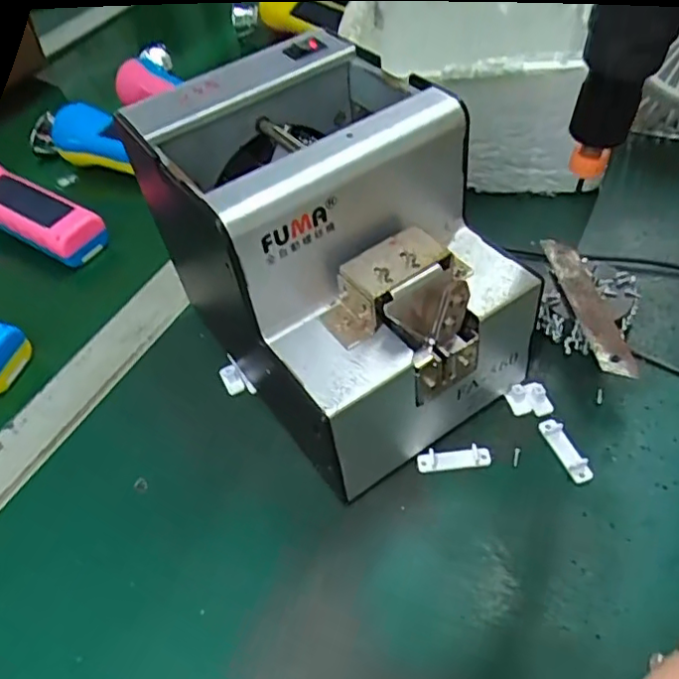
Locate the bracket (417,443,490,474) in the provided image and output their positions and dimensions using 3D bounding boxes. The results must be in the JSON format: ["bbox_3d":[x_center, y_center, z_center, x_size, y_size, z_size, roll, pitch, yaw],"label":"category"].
[{"bbox_3d":[0.059,0.062,0.317,0.038,0.007,0.011,-6,48,1],"label":"bracket"}]

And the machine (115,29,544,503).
[{"bbox_3d":[-0.005,-0.039,0.316,0.127,0.153,0.170,-31,52,-19],"label":"machine"}]

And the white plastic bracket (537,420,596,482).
[{"bbox_3d":[0.115,0.055,0.312,0.009,0.007,0.037,-19,49,-10],"label":"white plastic bracket"}]

